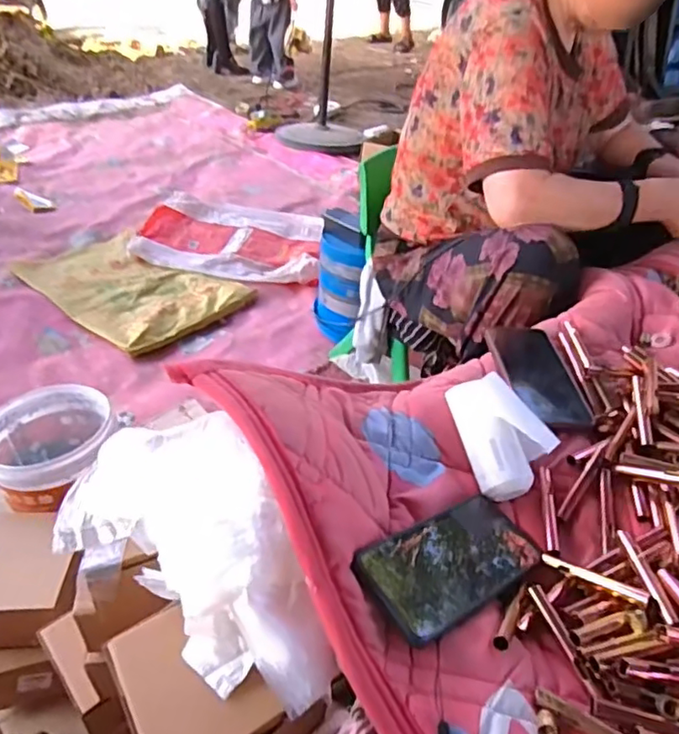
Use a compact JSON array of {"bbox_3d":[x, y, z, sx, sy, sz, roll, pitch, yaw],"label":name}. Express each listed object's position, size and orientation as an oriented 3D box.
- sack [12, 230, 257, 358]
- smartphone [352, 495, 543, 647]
[{"bbox_3d":[-0.589,-0.223,1.664,0.596,0.032,0.398,26,43,23],"label":"sack"},{"bbox_3d":[0.087,0.147,0.458,0.166,0.014,0.075,-10,39,-44],"label":"smartphone"}]

